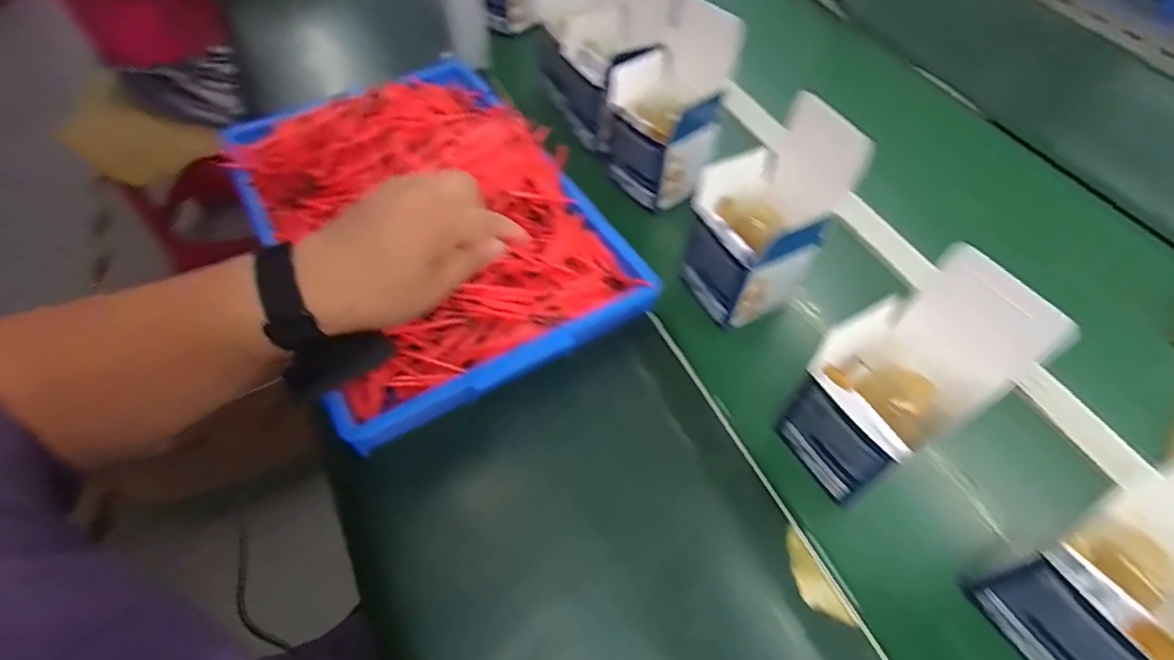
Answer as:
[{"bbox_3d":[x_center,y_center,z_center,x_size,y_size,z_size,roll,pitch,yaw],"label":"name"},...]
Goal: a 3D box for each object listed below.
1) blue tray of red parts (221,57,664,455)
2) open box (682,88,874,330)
[{"bbox_3d":[-0.159,-0.121,0.536,0.284,0.064,0.406,-28,61,-18],"label":"blue tray of red parts"},{"bbox_3d":[0.149,-0.098,0.485,0.097,0.163,0.096,-25,60,-17],"label":"open box"}]

